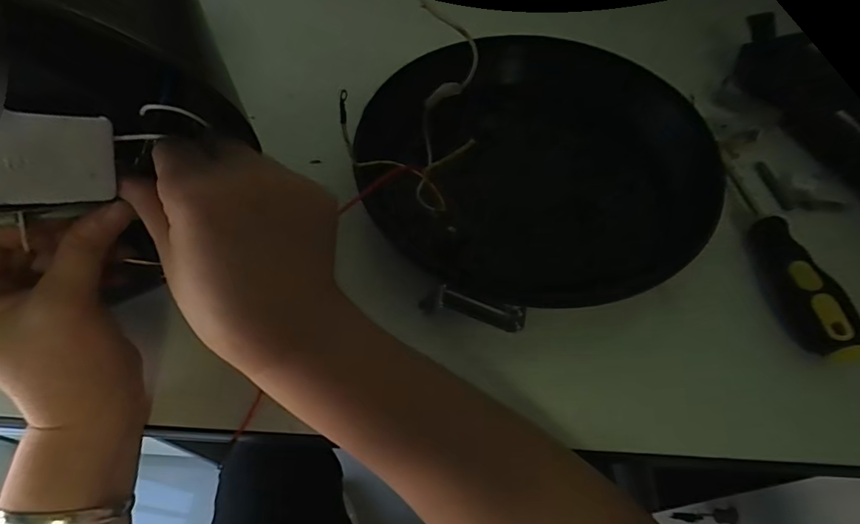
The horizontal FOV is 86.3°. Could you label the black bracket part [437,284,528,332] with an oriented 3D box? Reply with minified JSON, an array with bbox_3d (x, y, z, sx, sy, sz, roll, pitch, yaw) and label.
[{"bbox_3d":[0.033,0.031,0.302,0.058,0.010,0.016,17,59,10],"label":"black bracket part"}]

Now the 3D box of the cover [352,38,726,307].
[{"bbox_3d":[0.066,-0.080,0.342,0.239,0.051,0.233,0,58,0],"label":"cover"}]

